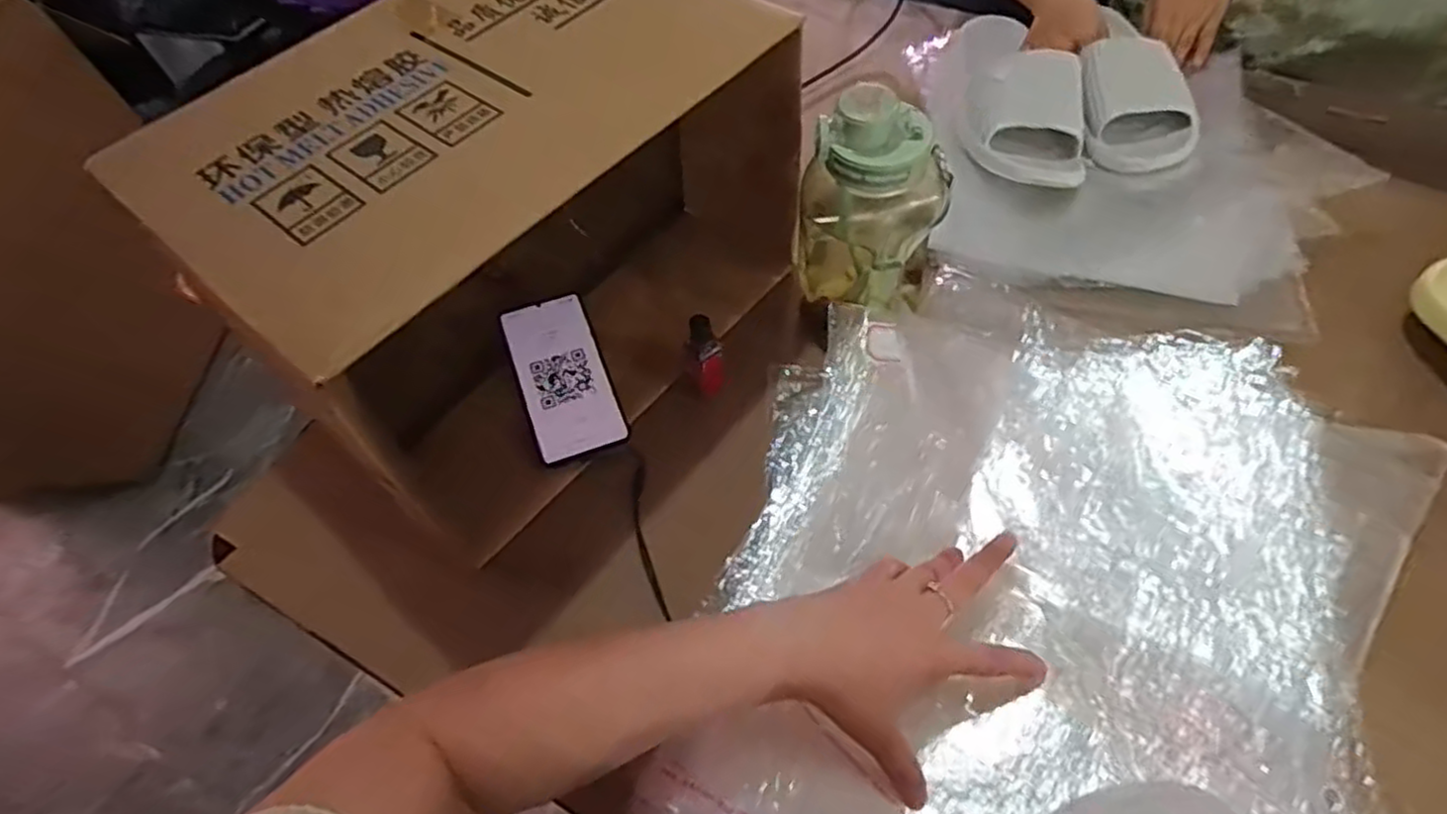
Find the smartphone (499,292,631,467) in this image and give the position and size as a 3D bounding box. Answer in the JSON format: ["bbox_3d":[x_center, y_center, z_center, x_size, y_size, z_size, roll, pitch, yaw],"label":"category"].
[{"bbox_3d":[-0.135,-0.027,0.605,0.073,0.009,0.148,-17,64,-15],"label":"smartphone"}]

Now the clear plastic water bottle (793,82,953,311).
[{"bbox_3d":[0.109,-0.146,0.570,0.101,0.203,0.078,37,68,27],"label":"clear plastic water bottle"}]

